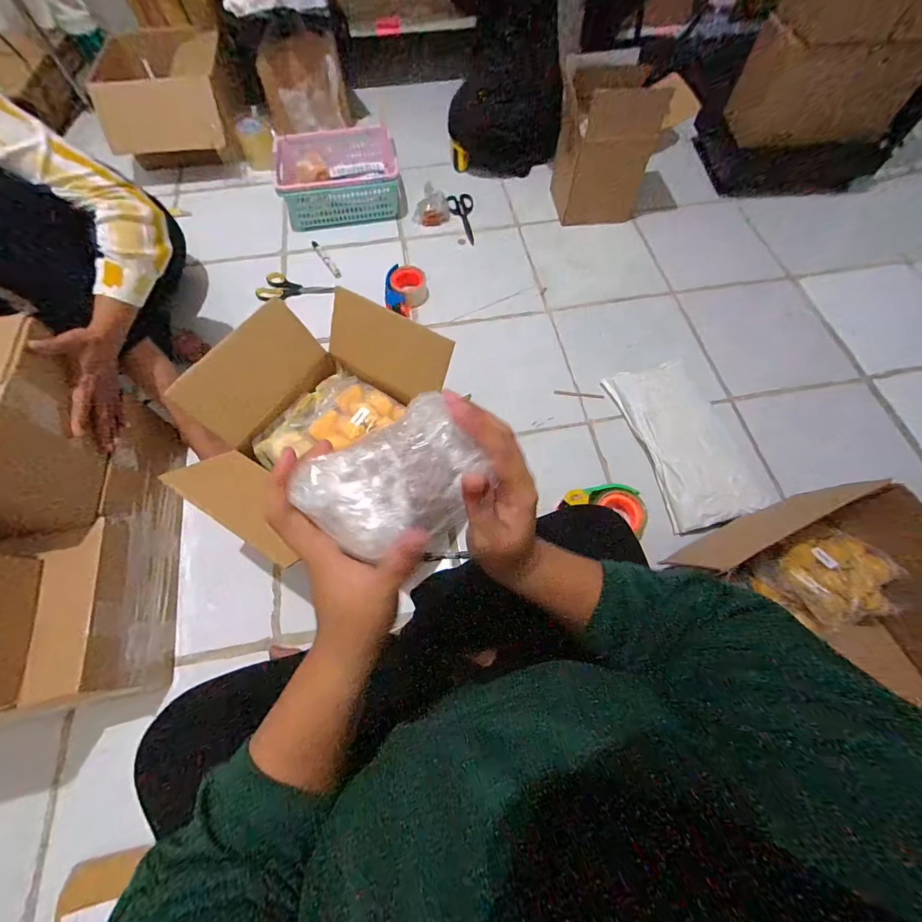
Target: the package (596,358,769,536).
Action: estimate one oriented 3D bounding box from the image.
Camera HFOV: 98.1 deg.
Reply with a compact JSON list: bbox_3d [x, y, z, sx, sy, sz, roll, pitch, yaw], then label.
[{"bbox_3d":[0.429,-0.046,0.763,0.167,0.047,0.331,-13,66,-5],"label":"package"}]

